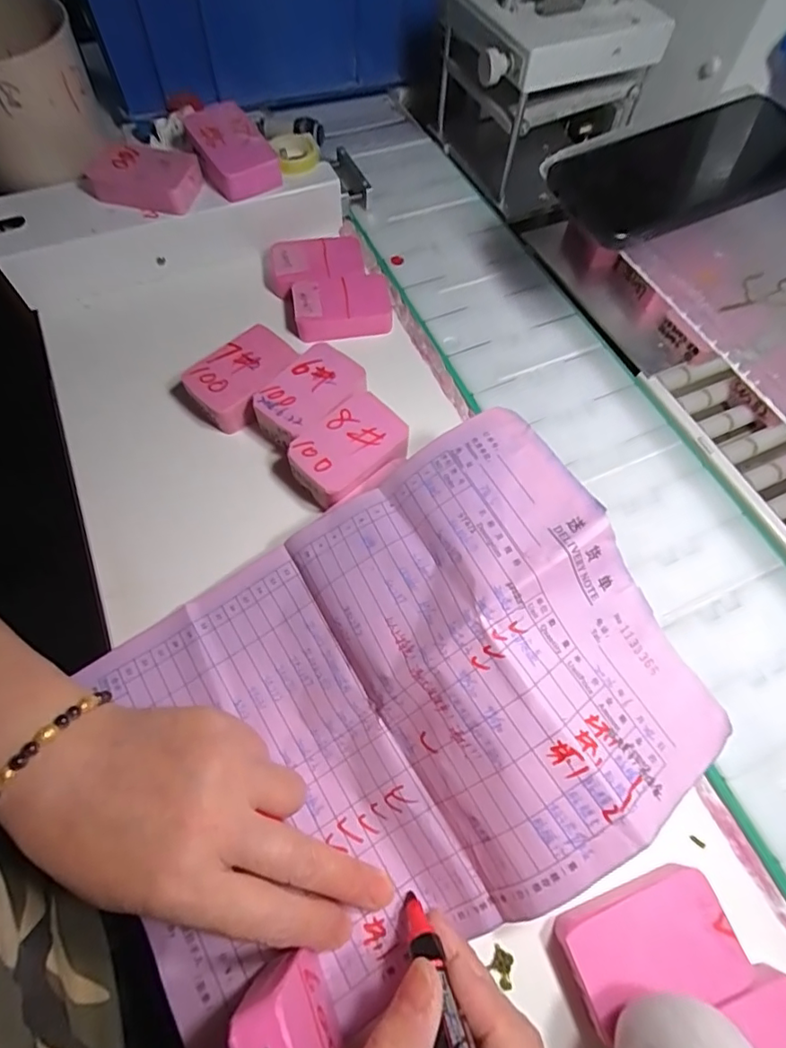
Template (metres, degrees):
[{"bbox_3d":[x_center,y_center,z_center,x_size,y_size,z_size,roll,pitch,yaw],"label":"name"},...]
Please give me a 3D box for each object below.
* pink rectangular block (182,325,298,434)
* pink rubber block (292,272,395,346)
[{"bbox_3d":[-0.102,-0.100,0.351,0.048,0.026,0.071,38,69,15],"label":"pink rectangular block"},{"bbox_3d":[-0.038,-0.164,0.389,0.073,0.020,0.047,-14,66,-8],"label":"pink rubber block"}]

